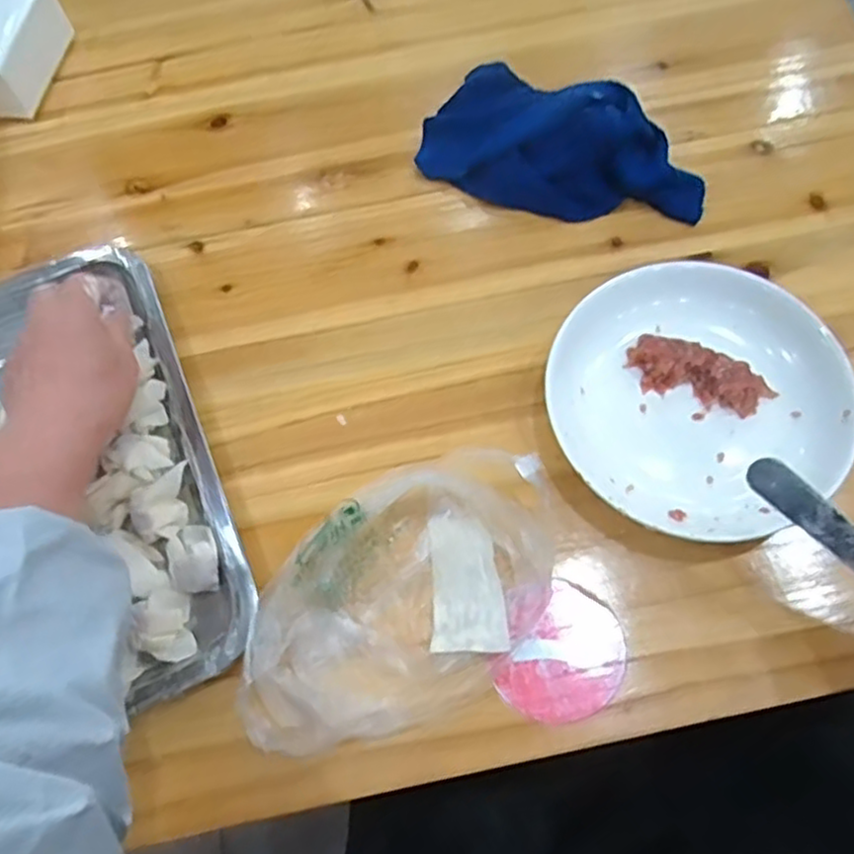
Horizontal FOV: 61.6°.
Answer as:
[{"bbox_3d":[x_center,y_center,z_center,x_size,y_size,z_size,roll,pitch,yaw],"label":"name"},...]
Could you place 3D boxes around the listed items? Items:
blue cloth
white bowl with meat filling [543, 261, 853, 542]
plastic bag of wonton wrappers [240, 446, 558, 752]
[{"bbox_3d":[0.096,-0.197,0.511,0.205,0.047,0.103,28,69,15],"label":"blue cloth"},{"bbox_3d":[0.163,-0.018,0.435,0.171,0.038,0.165,-1,65,2],"label":"white bowl with meat filling"},{"bbox_3d":[-0.013,0.093,0.386,0.189,0.044,0.111,-39,69,-15],"label":"plastic bag of wonton wrappers"}]

